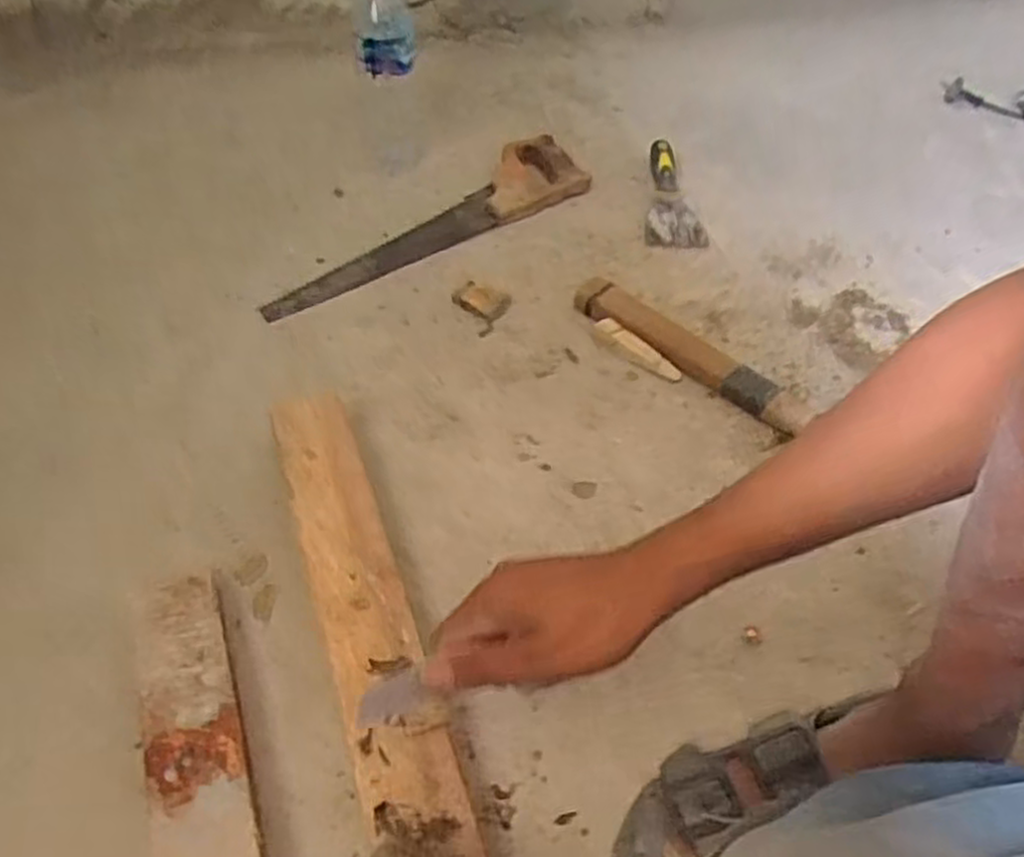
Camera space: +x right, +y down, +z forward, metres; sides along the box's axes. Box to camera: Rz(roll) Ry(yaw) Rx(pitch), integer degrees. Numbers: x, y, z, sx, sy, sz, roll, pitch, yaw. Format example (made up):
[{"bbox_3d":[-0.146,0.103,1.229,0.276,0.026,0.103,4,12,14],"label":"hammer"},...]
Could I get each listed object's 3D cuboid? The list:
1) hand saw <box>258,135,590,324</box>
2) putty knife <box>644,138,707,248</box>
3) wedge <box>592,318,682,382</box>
[{"bbox_3d":[-0.091,-0.240,0.887,0.446,0.027,0.103,-31,58,-28],"label":"hand saw"},{"bbox_3d":[0.190,-0.288,0.956,0.075,0.019,0.182,0,64,-5],"label":"putty knife"},{"bbox_3d":[0.119,-0.075,0.763,0.099,0.020,0.023,37,55,25],"label":"wedge"}]

